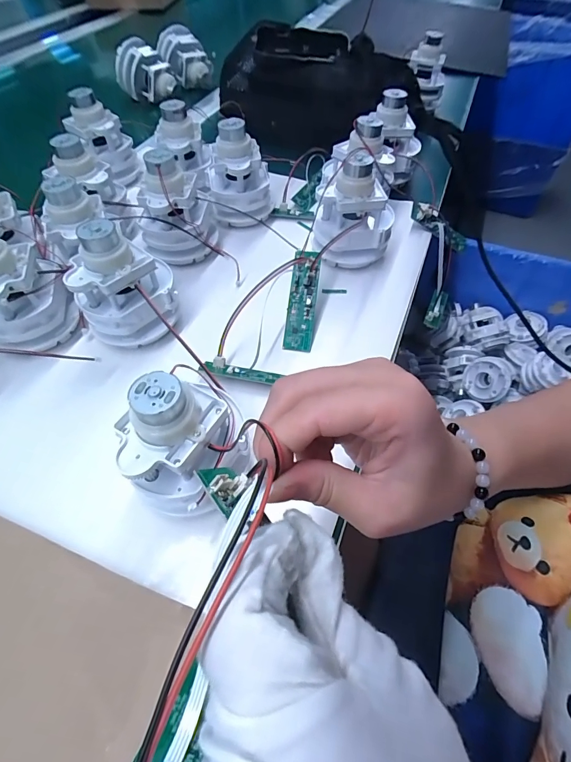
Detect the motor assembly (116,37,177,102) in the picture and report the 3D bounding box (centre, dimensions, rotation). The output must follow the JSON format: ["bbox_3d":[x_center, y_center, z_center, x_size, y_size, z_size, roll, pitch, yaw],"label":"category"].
[{"bbox_3d":[-0.206,-0.454,0.555,0.076,0.058,0.056,-18,57,-13],"label":"motor assembly"}]

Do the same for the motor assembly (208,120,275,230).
[{"bbox_3d":[-0.044,-0.199,0.366,0.060,0.084,0.055,-6,55,-5],"label":"motor assembly"}]

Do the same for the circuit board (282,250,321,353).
[{"bbox_3d":[0.013,-0.062,0.299,0.021,0.013,0.077,7,86,4],"label":"circuit board"}]

